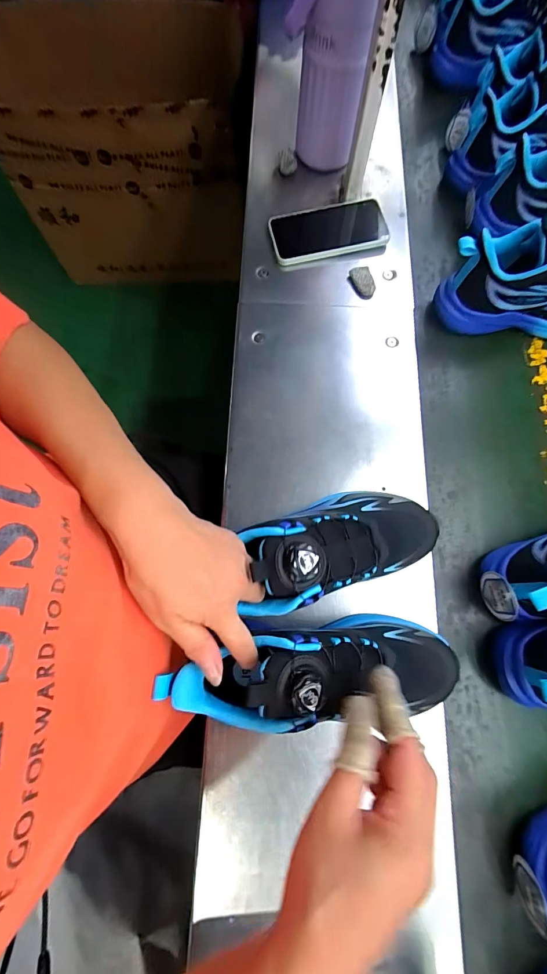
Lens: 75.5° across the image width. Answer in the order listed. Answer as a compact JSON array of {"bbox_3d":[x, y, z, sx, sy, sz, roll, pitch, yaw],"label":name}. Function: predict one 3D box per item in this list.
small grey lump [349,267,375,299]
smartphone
[{"bbox_3d":[0.119,-0.277,0.477,0.027,0.015,0.044,-11,72,-2],"label":"small grey lump"},{"bbox_3d":[0.077,-0.356,0.492,0.161,0.011,0.075,-14,80,-4],"label":"smartphone"}]

